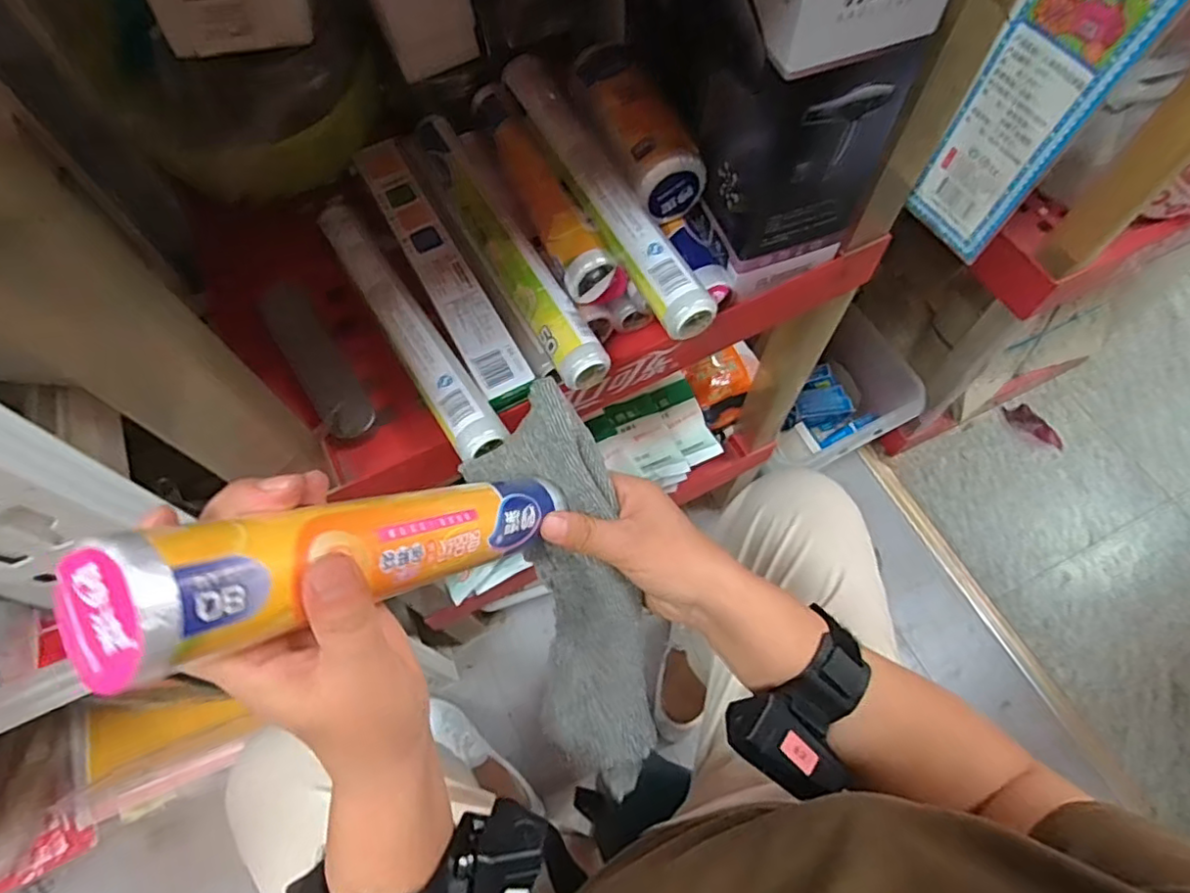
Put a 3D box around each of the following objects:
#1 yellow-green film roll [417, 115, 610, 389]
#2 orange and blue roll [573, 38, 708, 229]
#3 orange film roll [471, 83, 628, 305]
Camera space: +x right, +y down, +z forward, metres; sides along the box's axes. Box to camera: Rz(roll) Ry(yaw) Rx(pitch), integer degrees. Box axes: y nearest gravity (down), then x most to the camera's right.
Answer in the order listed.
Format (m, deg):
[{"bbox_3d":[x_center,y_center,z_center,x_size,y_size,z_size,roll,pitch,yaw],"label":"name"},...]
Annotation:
[{"bbox_3d":[-0.073,-0.168,0.503,0.039,0.029,0.291,-26,66,-10],"label":"yellow-green film roll"},{"bbox_3d":[0.031,-0.266,0.524,0.064,0.047,0.164,-21,65,-8],"label":"orange and blue roll"},{"bbox_3d":[-0.047,-0.219,0.520,0.044,0.044,0.263,-23,66,-9],"label":"orange film roll"}]

